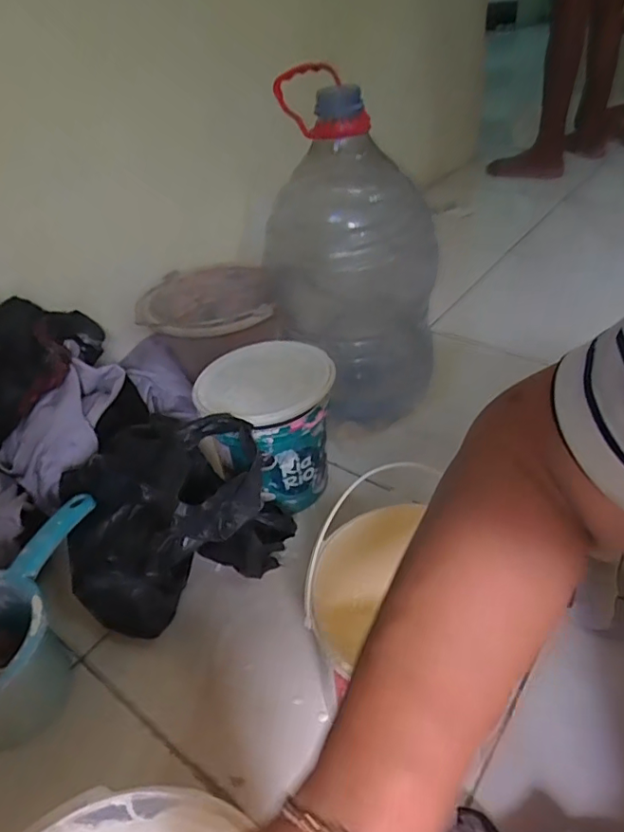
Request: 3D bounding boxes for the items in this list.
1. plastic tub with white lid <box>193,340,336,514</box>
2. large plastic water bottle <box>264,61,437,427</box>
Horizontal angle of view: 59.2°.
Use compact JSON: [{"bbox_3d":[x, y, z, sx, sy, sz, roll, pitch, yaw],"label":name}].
[{"bbox_3d":[-0.055,0.013,0.745,0.165,0.159,0.170,-4,40,3],"label":"plastic tub with white lid"},{"bbox_3d":[0.044,-0.195,0.758,0.214,0.433,0.203,-4,40,3],"label":"large plastic water bottle"}]

